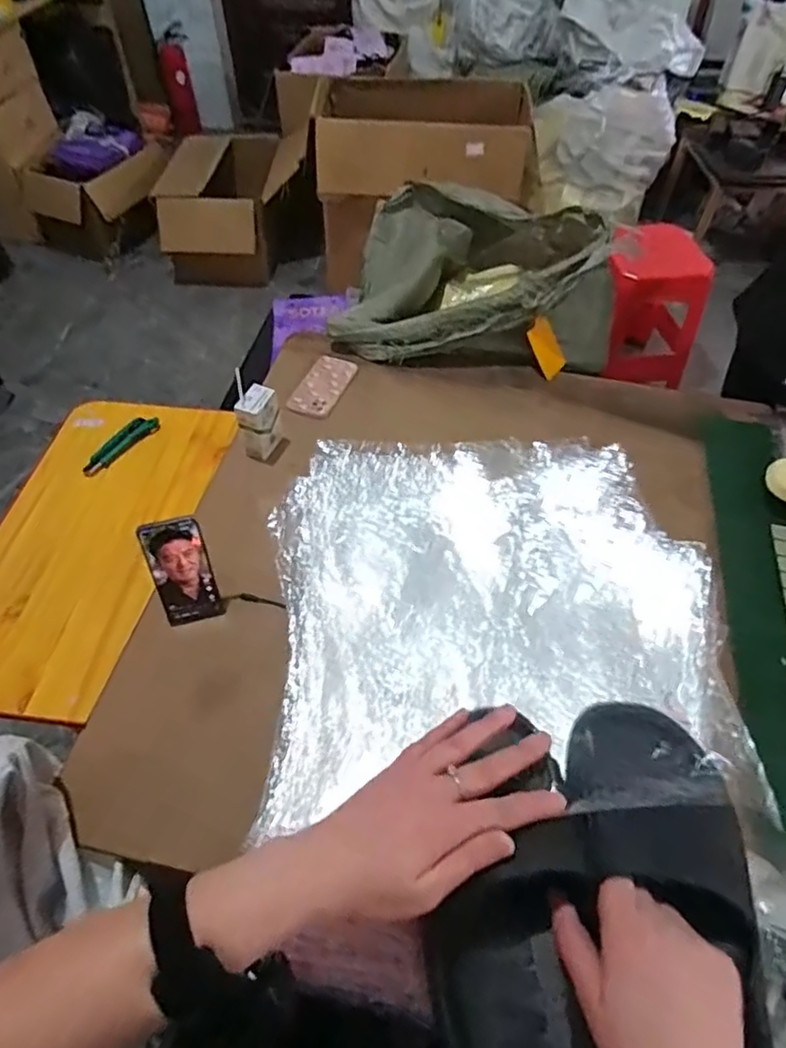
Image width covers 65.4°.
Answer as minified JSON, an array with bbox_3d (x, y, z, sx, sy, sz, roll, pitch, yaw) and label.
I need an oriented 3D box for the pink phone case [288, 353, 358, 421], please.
[{"bbox_3d":[-0.134,-0.271,1.181,0.095,0.008,0.179,19,56,14],"label":"pink phone case"}]

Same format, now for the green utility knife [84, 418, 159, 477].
[{"bbox_3d":[-0.483,-0.143,1.087,0.030,0.019,0.159,31,59,21],"label":"green utility knife"}]

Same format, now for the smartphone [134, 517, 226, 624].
[{"bbox_3d":[-0.282,0.068,0.826,0.076,0.169,0.012,-13,36,-14],"label":"smartphone"}]

